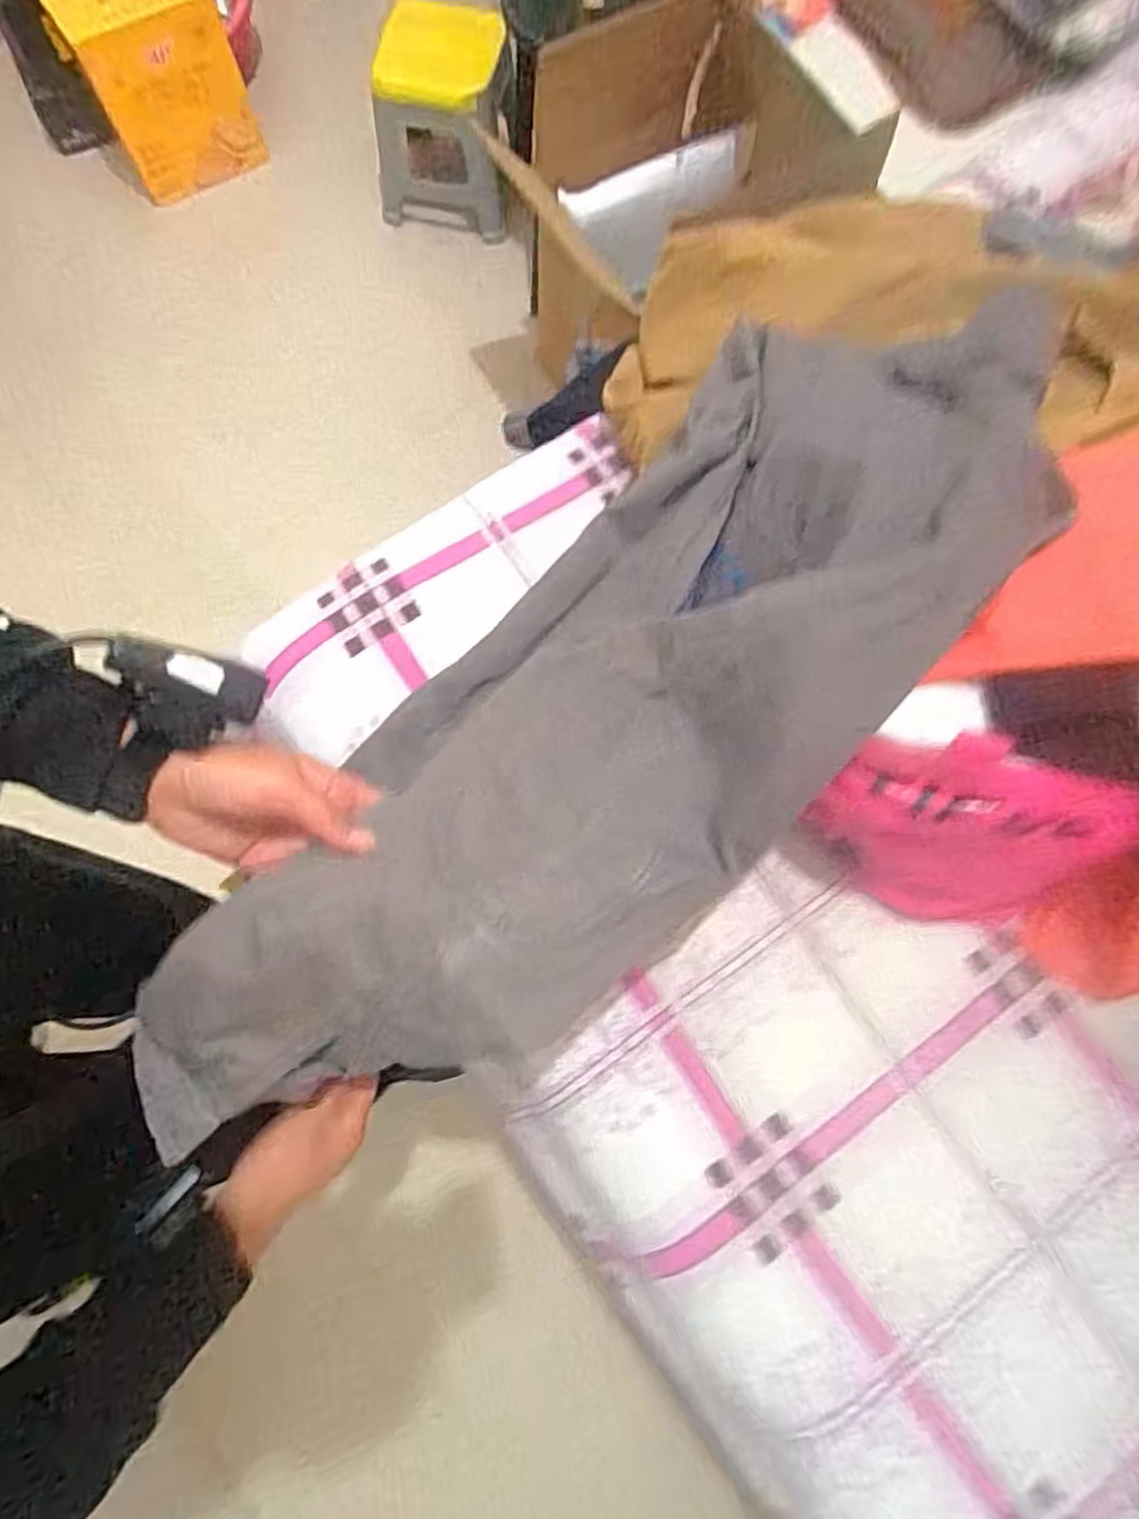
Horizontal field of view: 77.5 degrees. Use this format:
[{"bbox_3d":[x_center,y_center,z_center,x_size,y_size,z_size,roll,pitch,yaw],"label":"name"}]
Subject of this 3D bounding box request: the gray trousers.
[{"bbox_3d":[0.044,-0.046,0.463,0.235,0.238,0.662,40,72,8],"label":"gray trousers"}]

